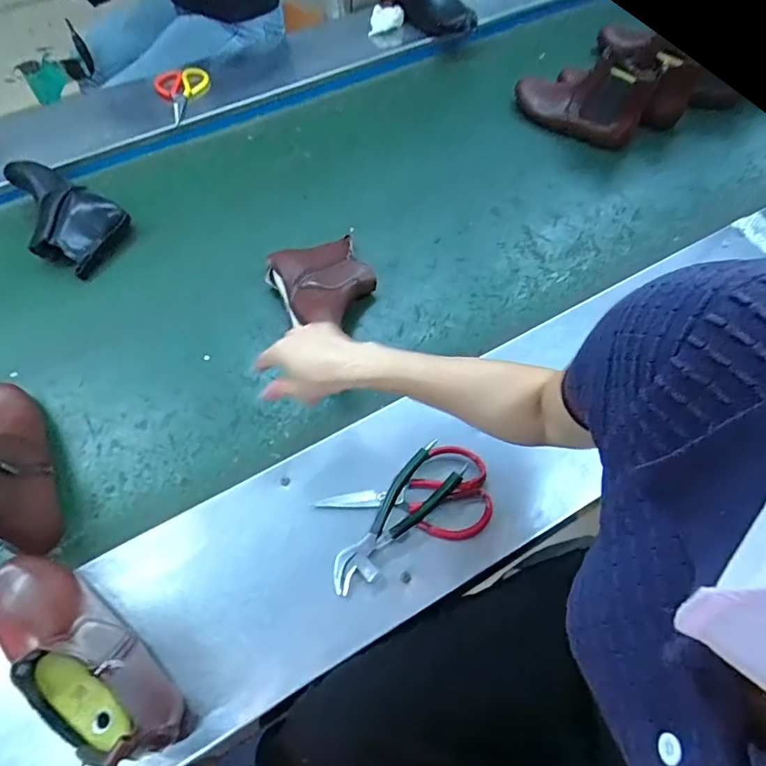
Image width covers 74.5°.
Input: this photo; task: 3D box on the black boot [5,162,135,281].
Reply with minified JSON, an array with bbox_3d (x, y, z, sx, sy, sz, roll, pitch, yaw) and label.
[{"bbox_3d":[-0.556,-0.285,0.858,0.229,0.090,0.154,30,65,17],"label":"black boot"}]

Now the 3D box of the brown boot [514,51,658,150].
[{"bbox_3d":[0.368,-0.520,0.930,0.219,0.140,0.097,36,65,22],"label":"brown boot"}]

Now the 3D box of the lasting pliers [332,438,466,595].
[{"bbox_3d":[0.013,0.151,0.569,0.054,0.044,0.189,39,68,21],"label":"lasting pliers"}]

